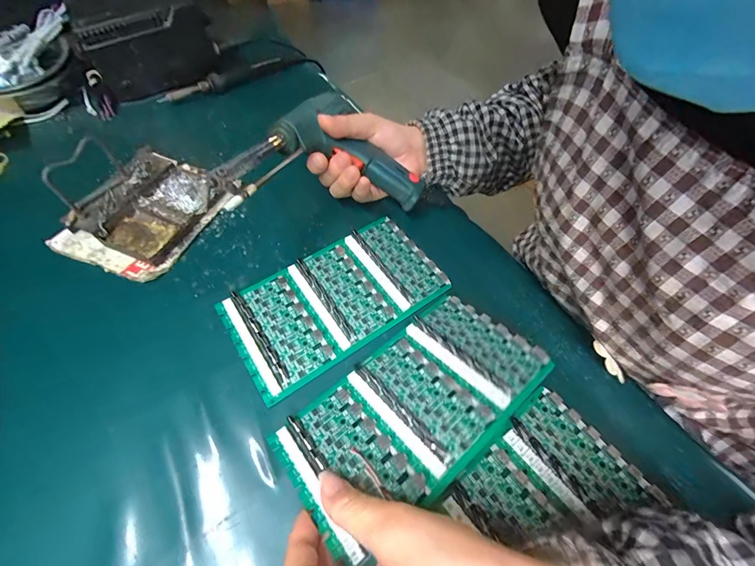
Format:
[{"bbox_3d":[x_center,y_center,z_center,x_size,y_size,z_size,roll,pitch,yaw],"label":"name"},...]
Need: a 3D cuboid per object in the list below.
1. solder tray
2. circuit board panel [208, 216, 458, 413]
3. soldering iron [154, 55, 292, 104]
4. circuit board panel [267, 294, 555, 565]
[{"bbox_3d":[-0.233,-0.078,0.338,0.118,0.030,0.145,22,60,11],"label":"solder tray"},{"bbox_3d":[-0.036,0.011,0.300,0.186,0.006,0.103,-31,64,-19],"label":"circuit board panel"},{"bbox_3d":[-0.211,-0.288,0.471,0.018,0.022,0.189,41,65,21],"label":"soldering iron"},{"bbox_3d":[0.025,0.084,0.239,0.186,0.008,0.106,-36,47,-22],"label":"circuit board panel"}]

